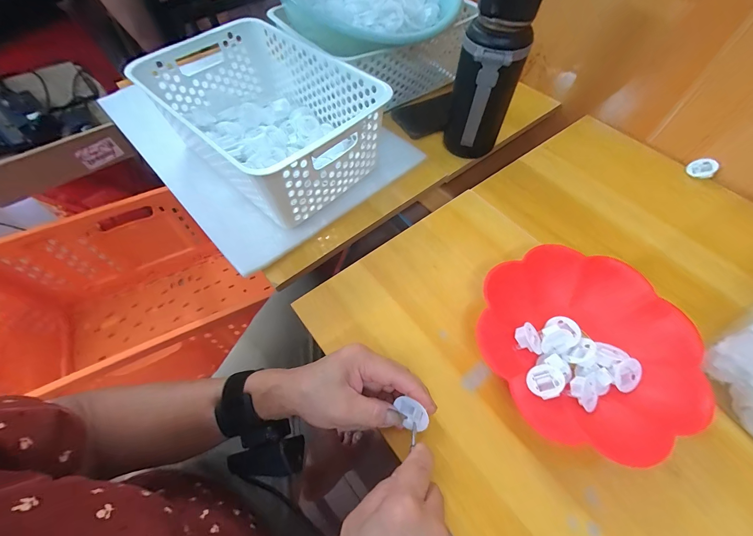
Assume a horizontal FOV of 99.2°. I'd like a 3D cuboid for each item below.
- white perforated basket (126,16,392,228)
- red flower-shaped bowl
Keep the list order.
[{"bbox_3d":[-0.152,-0.204,0.456,0.312,0.128,0.208,38,66,21],"label":"white perforated basket"},{"bbox_3d":[0.202,0.074,0.324,0.191,0.047,0.187,0,59,0],"label":"red flower-shaped bowl"}]

